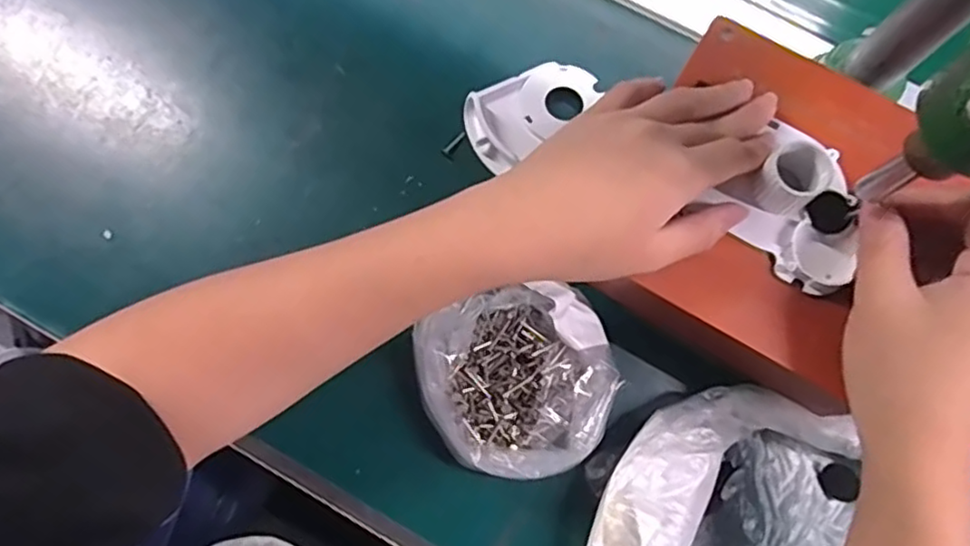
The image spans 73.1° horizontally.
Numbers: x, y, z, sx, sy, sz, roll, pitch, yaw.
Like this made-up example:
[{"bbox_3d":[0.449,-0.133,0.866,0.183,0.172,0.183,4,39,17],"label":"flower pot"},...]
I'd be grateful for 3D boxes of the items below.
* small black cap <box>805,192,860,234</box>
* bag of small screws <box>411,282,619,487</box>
[{"bbox_3d":[0.164,-0.029,0.309,0.024,0.005,0.019,-41,81,-8],"label":"small black cap"},{"bbox_3d":[0.019,0.057,0.343,0.096,0.031,0.092,-19,77,-6],"label":"bag of small screws"}]

